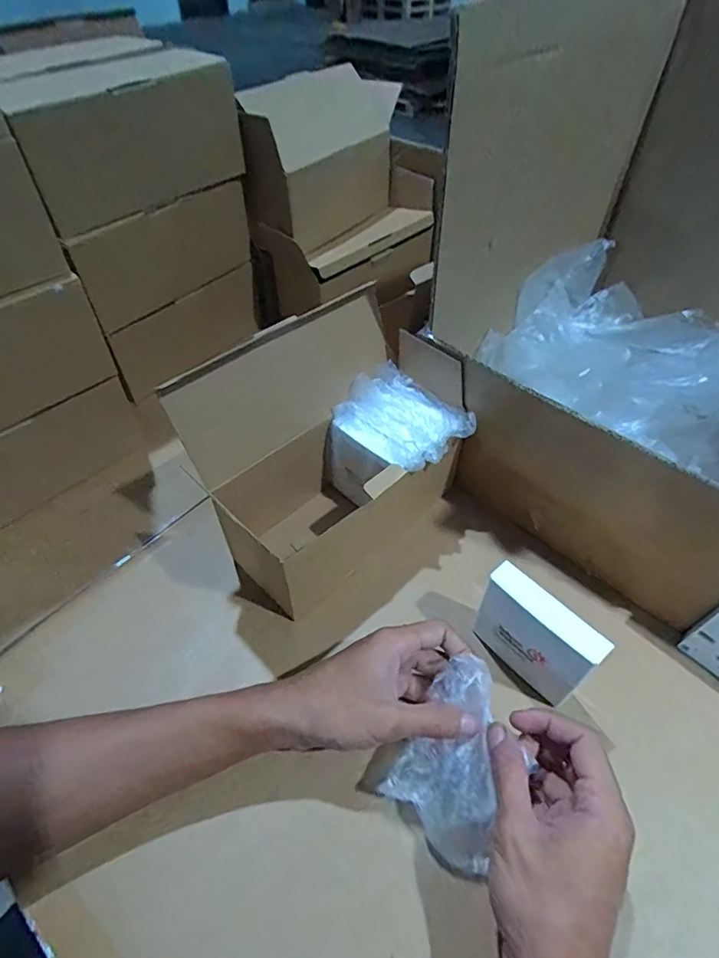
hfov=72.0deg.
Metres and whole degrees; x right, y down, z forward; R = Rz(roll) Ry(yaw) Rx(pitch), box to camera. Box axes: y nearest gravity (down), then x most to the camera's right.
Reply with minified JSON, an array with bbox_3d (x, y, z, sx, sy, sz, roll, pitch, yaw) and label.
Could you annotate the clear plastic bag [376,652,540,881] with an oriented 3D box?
[{"bbox_3d":[0.066,0.182,0.325,0.082,0.050,0.103,28,56,21],"label":"clear plastic bag"}]

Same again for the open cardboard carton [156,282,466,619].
[{"bbox_3d":[-0.024,-0.025,0.424,0.217,0.173,0.126,-37,59,-27],"label":"open cardboard carton"}]

